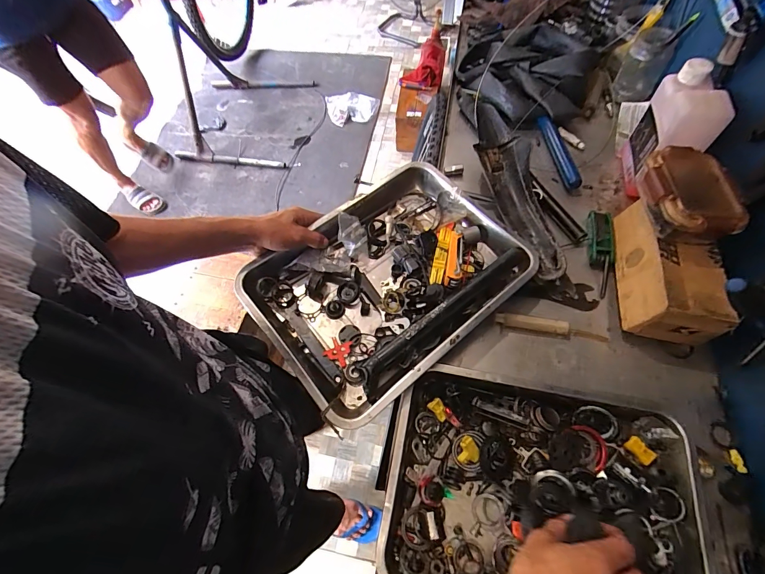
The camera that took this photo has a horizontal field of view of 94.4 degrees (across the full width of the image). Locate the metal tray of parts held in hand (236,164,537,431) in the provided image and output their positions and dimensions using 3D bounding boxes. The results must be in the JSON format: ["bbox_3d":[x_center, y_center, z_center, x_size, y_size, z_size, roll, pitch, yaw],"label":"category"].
[{"bbox_3d":[0.010,-0.016,0.553,0.384,0.058,0.290,-39,67,-15],"label":"metal tray of parts held in hand"}]

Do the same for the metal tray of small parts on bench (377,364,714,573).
[{"bbox_3d":[0.184,0.249,0.426,0.348,0.047,0.250,10,64,9],"label":"metal tray of small parts on bench"}]

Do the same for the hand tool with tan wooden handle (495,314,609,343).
[{"bbox_3d":[0.258,0.060,0.543,0.163,0.016,0.020,8,64,8],"label":"hand tool with tan wooden handle"}]

